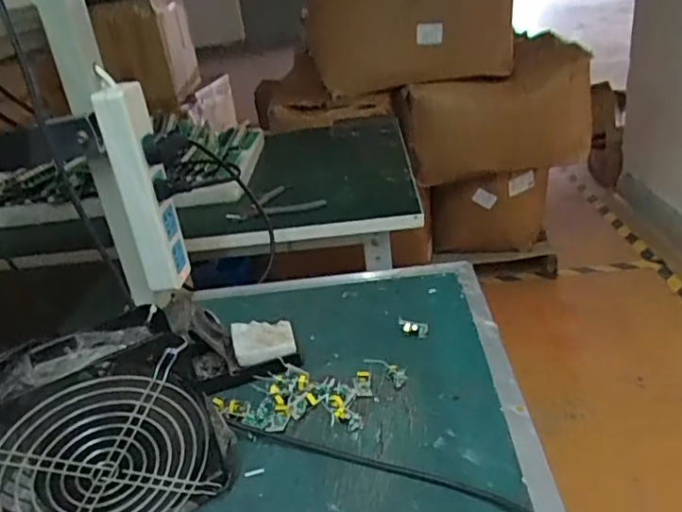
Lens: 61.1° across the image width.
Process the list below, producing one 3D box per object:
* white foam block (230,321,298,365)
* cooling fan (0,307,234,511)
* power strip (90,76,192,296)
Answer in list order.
[{"bbox_3d":[-0.078,0.083,0.577,0.060,0.006,0.056,-11,36,-6],"label":"white foam block"},{"bbox_3d":[-0.164,0.128,0.397,0.155,0.151,0.058,-21,29,-26],"label":"cooling fan"},{"bbox_3d":[-0.212,-0.071,0.632,0.044,0.223,0.050,-10,26,-5],"label":"power strip"}]

